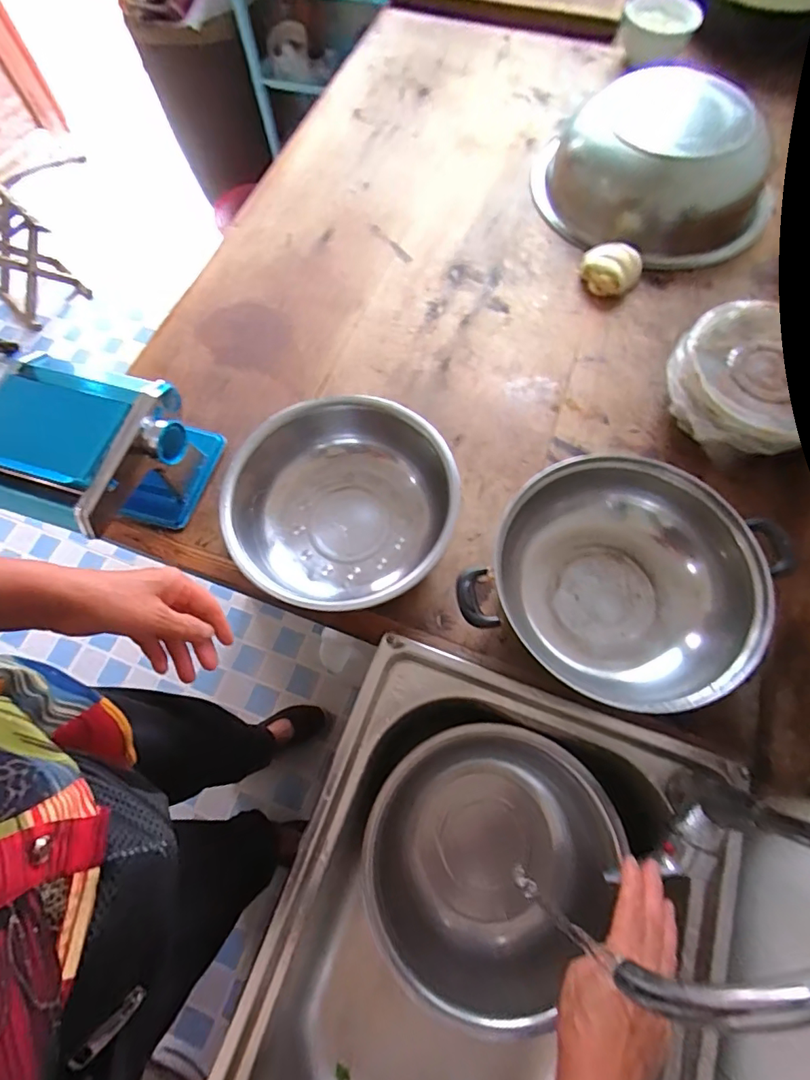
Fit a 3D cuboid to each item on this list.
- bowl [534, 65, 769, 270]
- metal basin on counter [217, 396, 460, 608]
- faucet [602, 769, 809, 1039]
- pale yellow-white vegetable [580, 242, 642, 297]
[{"bbox_3d":[0.374,-0.562,0.747,0.293,0.105,0.312,0,67,1],"label":"bowl"},{"bbox_3d":[-0.071,-0.032,0.550,0.231,0.083,0.227,0,67,1],"label":"metal basin on counter"},{"bbox_3d":[0.188,0.214,0.328,0.193,0.278,0.067,-9,68,-3],"label":"faucet"},{"bbox_3d":[0.298,-0.392,0.713,0.082,0.039,0.078,0,67,1],"label":"pale yellow-white vegetable"}]

